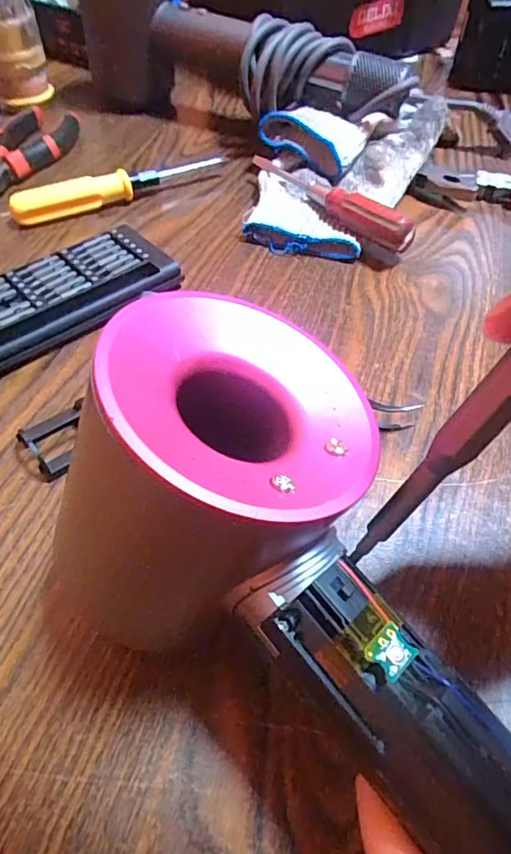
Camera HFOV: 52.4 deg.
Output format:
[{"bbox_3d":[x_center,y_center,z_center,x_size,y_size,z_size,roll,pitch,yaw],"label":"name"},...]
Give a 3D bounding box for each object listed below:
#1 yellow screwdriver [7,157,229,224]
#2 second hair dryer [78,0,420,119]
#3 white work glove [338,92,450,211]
[{"bbox_3d":[-0.093,-0.173,0.369,0.159,0.018,0.016,-26,57,-21],"label":"yellow screwdriver"},{"bbox_3d":[-0.011,-0.307,0.432,0.274,0.104,0.103,22,54,14],"label":"second hair dryer"},{"bbox_3d":[0.107,-0.211,0.392,0.046,0.023,0.113,34,82,20],"label":"white work glove"}]

